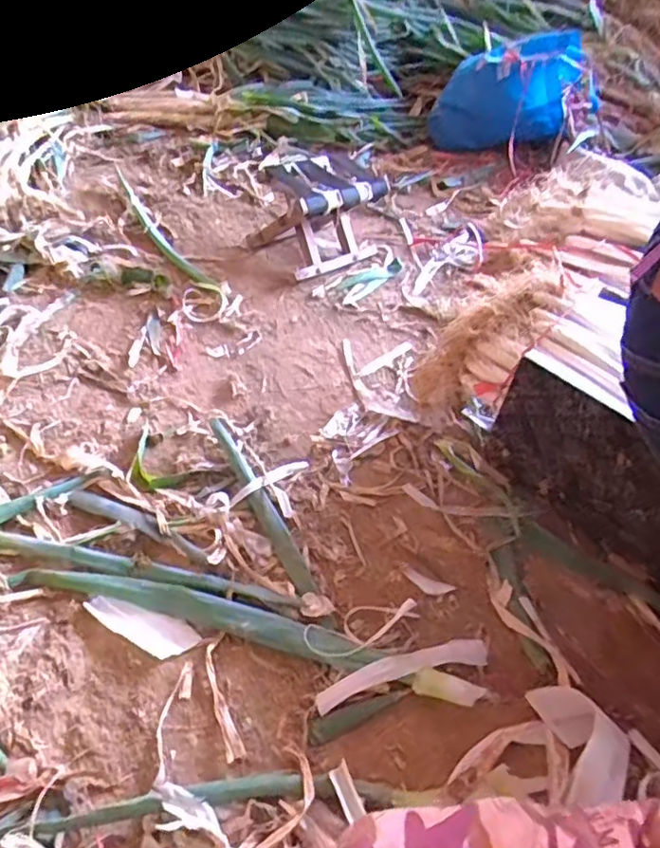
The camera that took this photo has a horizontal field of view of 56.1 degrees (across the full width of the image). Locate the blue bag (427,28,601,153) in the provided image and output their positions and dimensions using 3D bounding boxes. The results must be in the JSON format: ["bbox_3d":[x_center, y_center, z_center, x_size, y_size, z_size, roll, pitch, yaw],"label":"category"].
[{"bbox_3d":[0.503,-0.888,1.719,0.407,0.289,0.209,24,50,15],"label":"blue bag"}]

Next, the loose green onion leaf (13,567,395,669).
[{"bbox_3d":[-0.173,0.250,0.823,0.491,0.021,0.046,12,48,4],"label":"loose green onion leaf"}]

